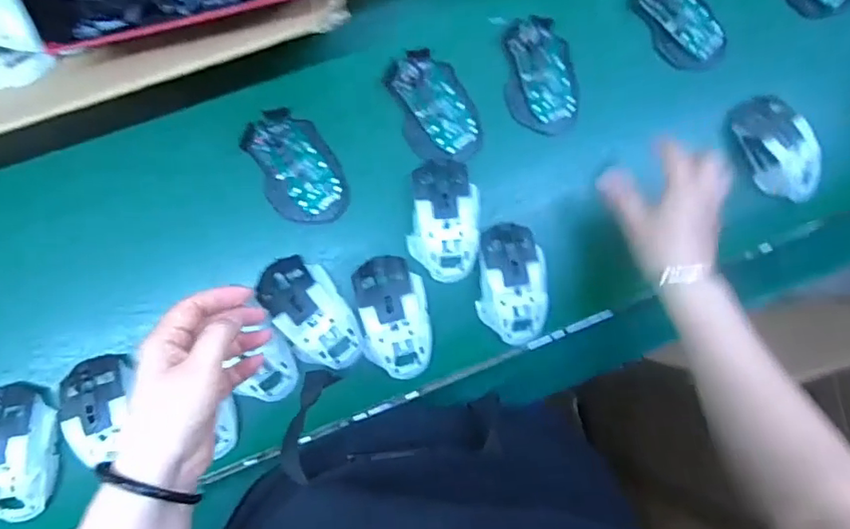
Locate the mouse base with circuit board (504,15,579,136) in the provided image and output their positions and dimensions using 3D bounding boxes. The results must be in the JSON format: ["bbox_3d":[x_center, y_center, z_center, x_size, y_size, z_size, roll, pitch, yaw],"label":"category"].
[{"bbox_3d":[0.118,-0.193,0.558,0.070,0.019,0.116,-4,87,-6],"label":"mouse base with circuit board"}]

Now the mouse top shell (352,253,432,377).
[{"bbox_3d":[-0.030,0.051,0.524,0.069,0.037,0.117,-10,88,-6],"label":"mouse top shell"}]

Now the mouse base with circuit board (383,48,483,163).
[{"bbox_3d":[0.011,-0.155,0.542,0.071,0.022,0.114,-30,90,-7],"label":"mouse base with circuit board"}]

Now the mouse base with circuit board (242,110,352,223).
[{"bbox_3d":[-0.123,-0.094,0.532,0.071,0.020,0.115,-28,90,-7],"label":"mouse base with circuit board"}]

